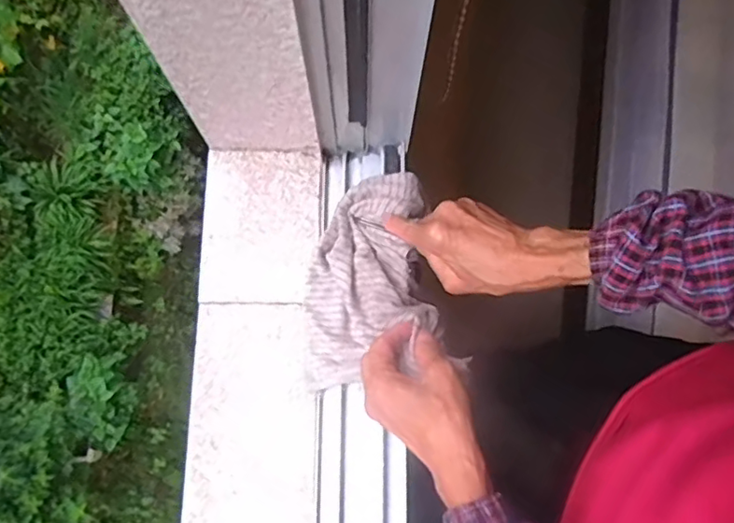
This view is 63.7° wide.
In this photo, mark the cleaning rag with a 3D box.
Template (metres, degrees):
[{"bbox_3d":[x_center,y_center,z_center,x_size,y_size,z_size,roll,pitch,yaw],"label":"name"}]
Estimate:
[{"bbox_3d":[0.002,0.012,0.522,0.122,0.053,0.176,-8,78,-3],"label":"cleaning rag"}]

